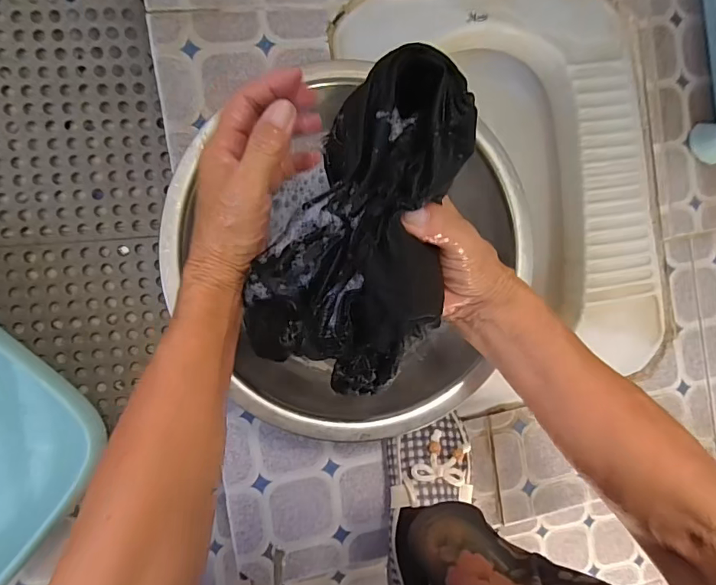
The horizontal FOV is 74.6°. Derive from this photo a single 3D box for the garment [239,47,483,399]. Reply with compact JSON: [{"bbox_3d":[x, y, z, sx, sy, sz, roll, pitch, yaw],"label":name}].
[{"bbox_3d":[0.004,-0.031,0.298,0.113,0.052,0.222,19,113,-10],"label":"garment"}]

